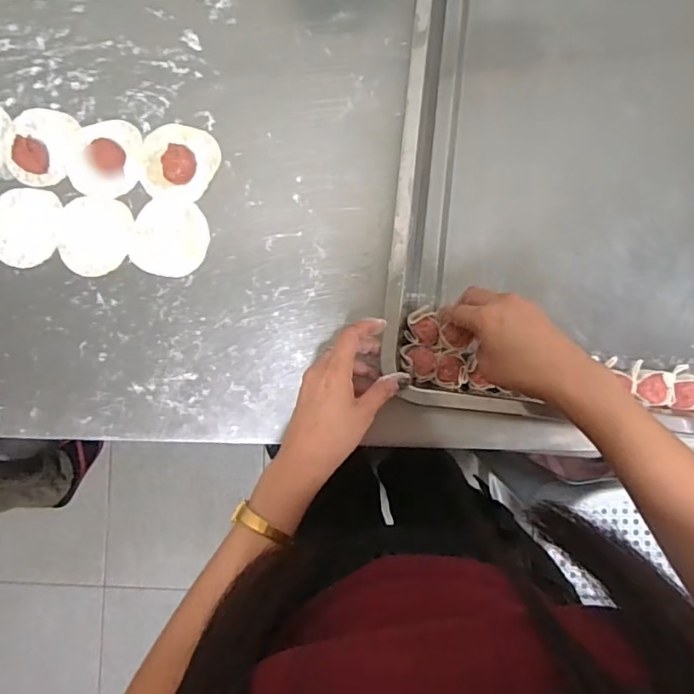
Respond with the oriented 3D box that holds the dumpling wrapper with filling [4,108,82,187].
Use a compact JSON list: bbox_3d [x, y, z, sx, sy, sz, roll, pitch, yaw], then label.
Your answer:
[{"bbox_3d":[-0.327,-0.214,0.546,0.071,0.021,0.081,12,88,3],"label":"dumpling wrapper with filling"}]

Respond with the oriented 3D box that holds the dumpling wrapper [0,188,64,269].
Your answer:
[{"bbox_3d":[-0.338,-0.126,0.551,0.077,0.005,0.082,0,87,8],"label":"dumpling wrapper"}]

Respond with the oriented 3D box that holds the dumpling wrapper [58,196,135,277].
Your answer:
[{"bbox_3d":[-0.261,-0.115,0.541,0.076,0.004,0.080,0,87,2],"label":"dumpling wrapper"}]

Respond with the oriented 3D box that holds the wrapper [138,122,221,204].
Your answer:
[{"bbox_3d":[-0.173,-0.191,0.535,0.079,0.016,0.079,0,87,2],"label":"wrapper"}]

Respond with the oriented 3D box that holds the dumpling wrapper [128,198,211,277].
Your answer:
[{"bbox_3d":[-0.182,-0.112,0.538,0.079,0.004,0.075,10,88,3],"label":"dumpling wrapper"}]

